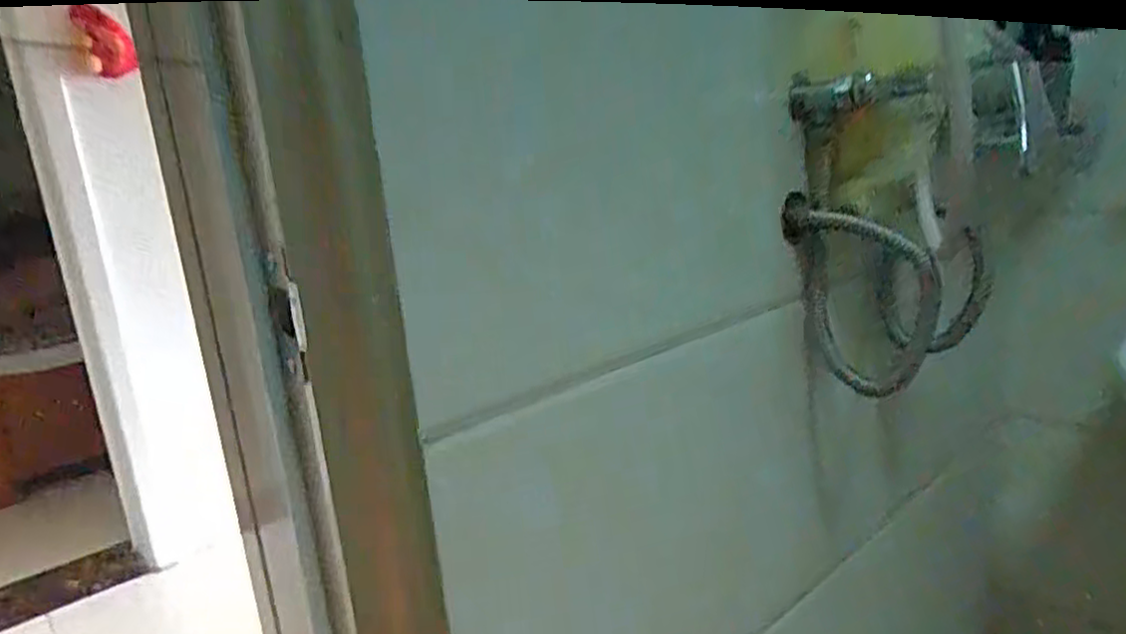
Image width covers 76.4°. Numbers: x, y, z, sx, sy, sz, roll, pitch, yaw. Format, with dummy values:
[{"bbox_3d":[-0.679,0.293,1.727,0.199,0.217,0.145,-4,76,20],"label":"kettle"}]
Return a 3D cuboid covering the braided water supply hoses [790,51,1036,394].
[{"bbox_3d":[0.292,-0.070,0.617,0.152,0.281,0.140,-17,18,-41],"label":"braided water supply hoses"}]

